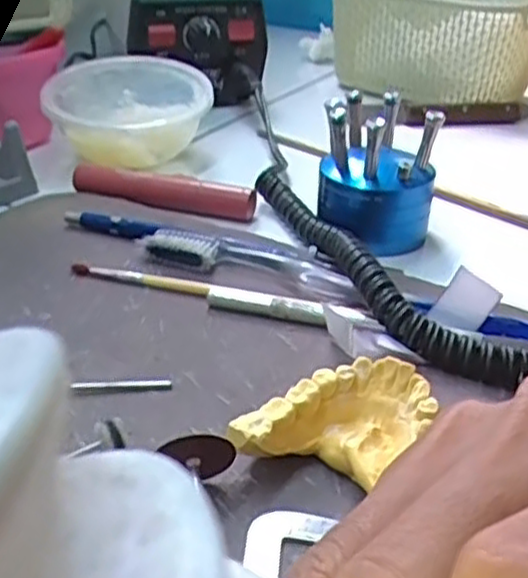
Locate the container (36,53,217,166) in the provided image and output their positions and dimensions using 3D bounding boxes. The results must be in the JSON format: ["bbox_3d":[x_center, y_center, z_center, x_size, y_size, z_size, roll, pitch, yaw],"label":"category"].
[{"bbox_3d":[-0.084,-0.109,0.473,0.098,0.049,0.098,-6,32,-9],"label":"container"}]

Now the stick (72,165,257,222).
[{"bbox_3d":[-0.058,-0.056,0.417,0.107,0.013,0.016,8,32,13],"label":"stick"}]

